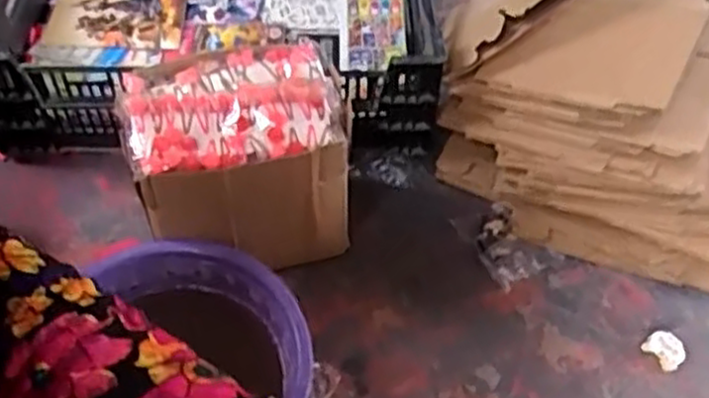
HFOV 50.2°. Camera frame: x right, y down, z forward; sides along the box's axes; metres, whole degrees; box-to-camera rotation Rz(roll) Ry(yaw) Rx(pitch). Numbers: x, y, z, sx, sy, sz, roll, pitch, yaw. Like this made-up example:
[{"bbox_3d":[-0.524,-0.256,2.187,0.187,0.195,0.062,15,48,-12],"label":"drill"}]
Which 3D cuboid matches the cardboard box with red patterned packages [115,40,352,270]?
[{"bbox_3d":[-0.130,-0.048,0.885,0.234,0.211,0.170,-8,54,-8],"label":"cardboard box with red patterned packages"}]

